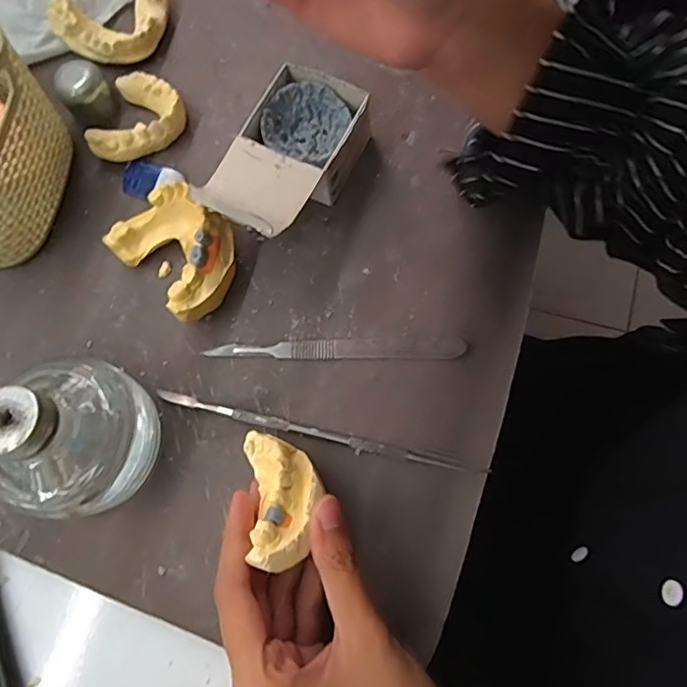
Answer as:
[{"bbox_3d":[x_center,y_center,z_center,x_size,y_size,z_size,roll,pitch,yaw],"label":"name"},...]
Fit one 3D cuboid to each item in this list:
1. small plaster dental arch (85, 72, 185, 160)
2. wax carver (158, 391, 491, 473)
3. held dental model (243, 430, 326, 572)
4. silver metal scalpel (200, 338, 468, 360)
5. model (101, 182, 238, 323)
[{"bbox_3d":[-0.123,-0.137,0.334,0.049,0.020,0.060,16,75,9],"label":"small plaster dental arch"},{"bbox_3d":[-0.013,0.046,0.282,0.171,0.006,0.008,12,75,8],"label":"wax carver"},{"bbox_3d":[-0.026,0.069,0.251,0.032,0.020,0.063,-13,46,-4],"label":"held dental model"},{"bbox_3d":[-0.004,0.003,0.296,0.137,0.004,0.012,0,73,5],"label":"silver metal scalpel"},{"bbox_3d":[-0.090,-0.050,0.299,0.074,0.039,0.055,42,80,14],"label":"model"}]

